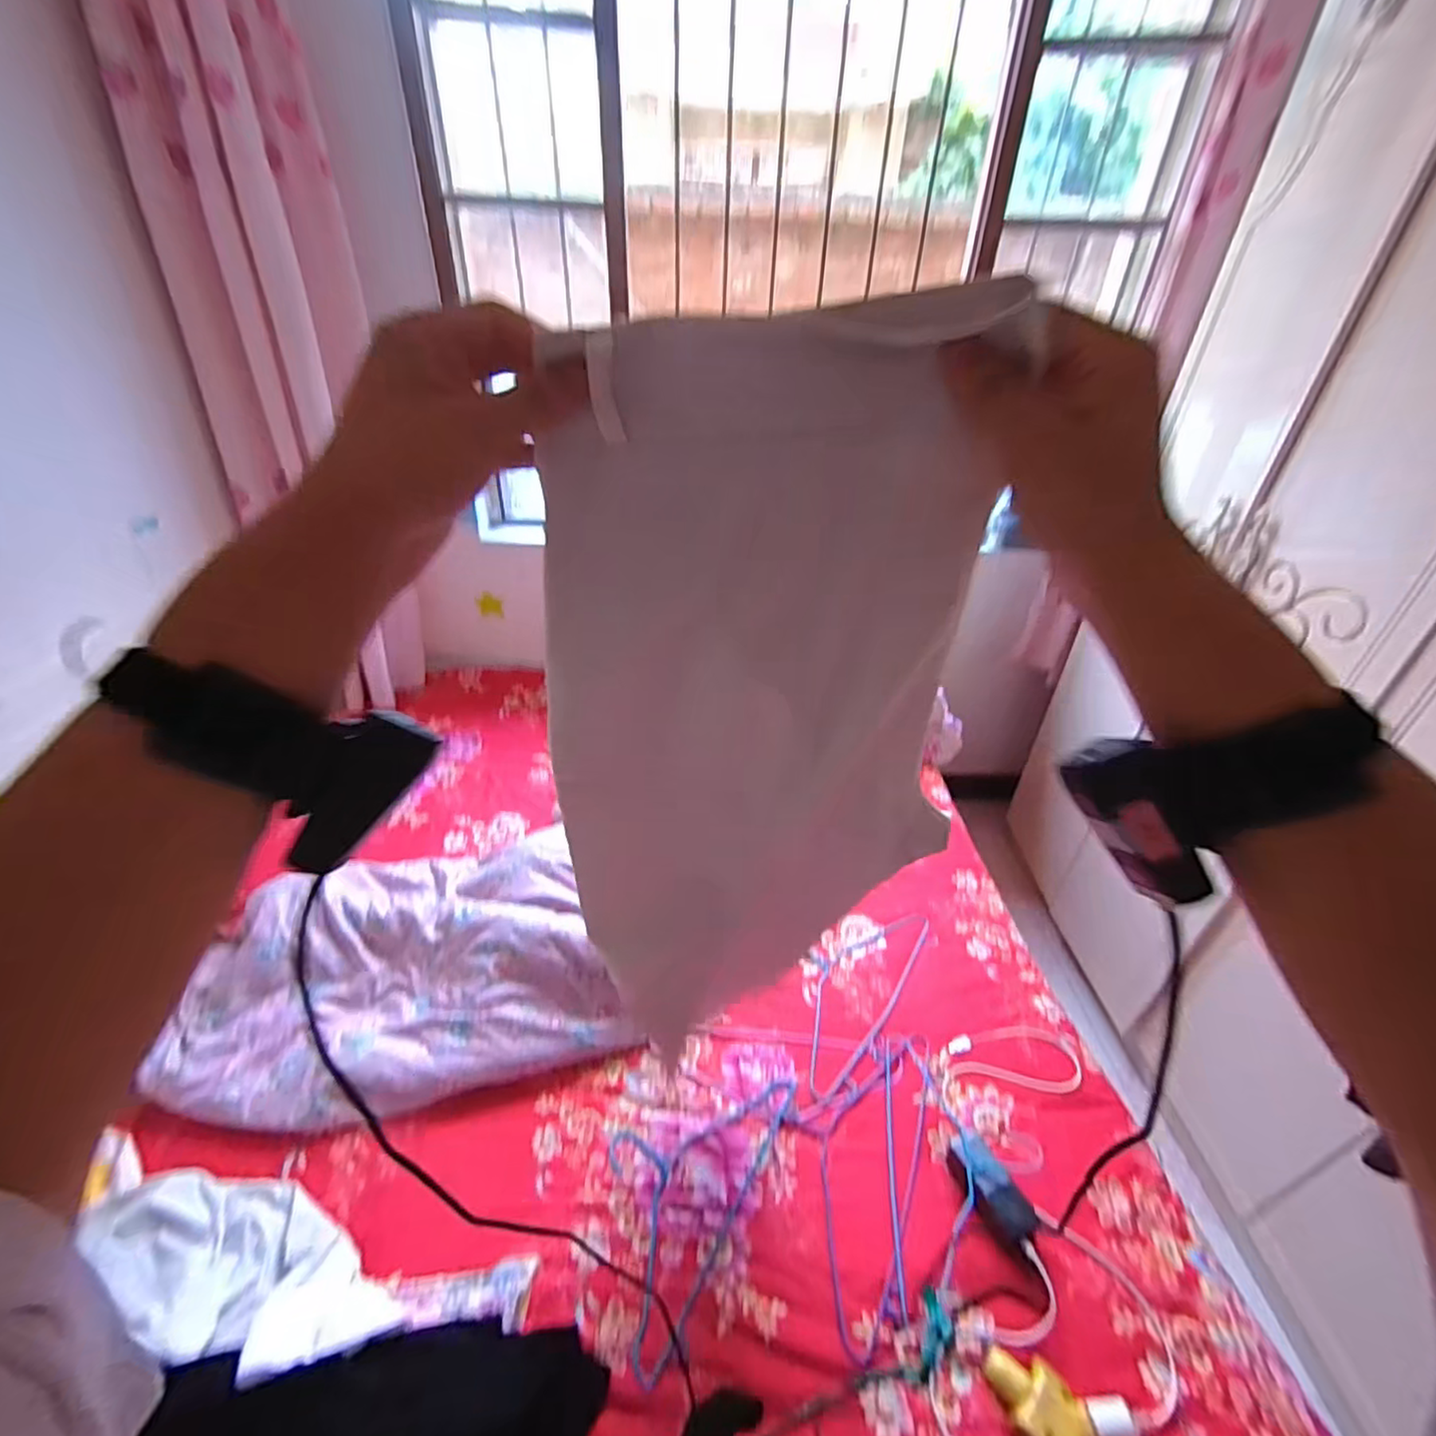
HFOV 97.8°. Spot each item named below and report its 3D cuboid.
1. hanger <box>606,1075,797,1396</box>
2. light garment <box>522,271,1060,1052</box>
[{"bbox_3d":[-0.058,0.664,0.917,0.206,0.018,0.403,17,34,26],"label":"hanger"},{"bbox_3d":[0.023,0.079,0.502,0.271,0.708,0.041,3,43,-2],"label":"light garment"}]

